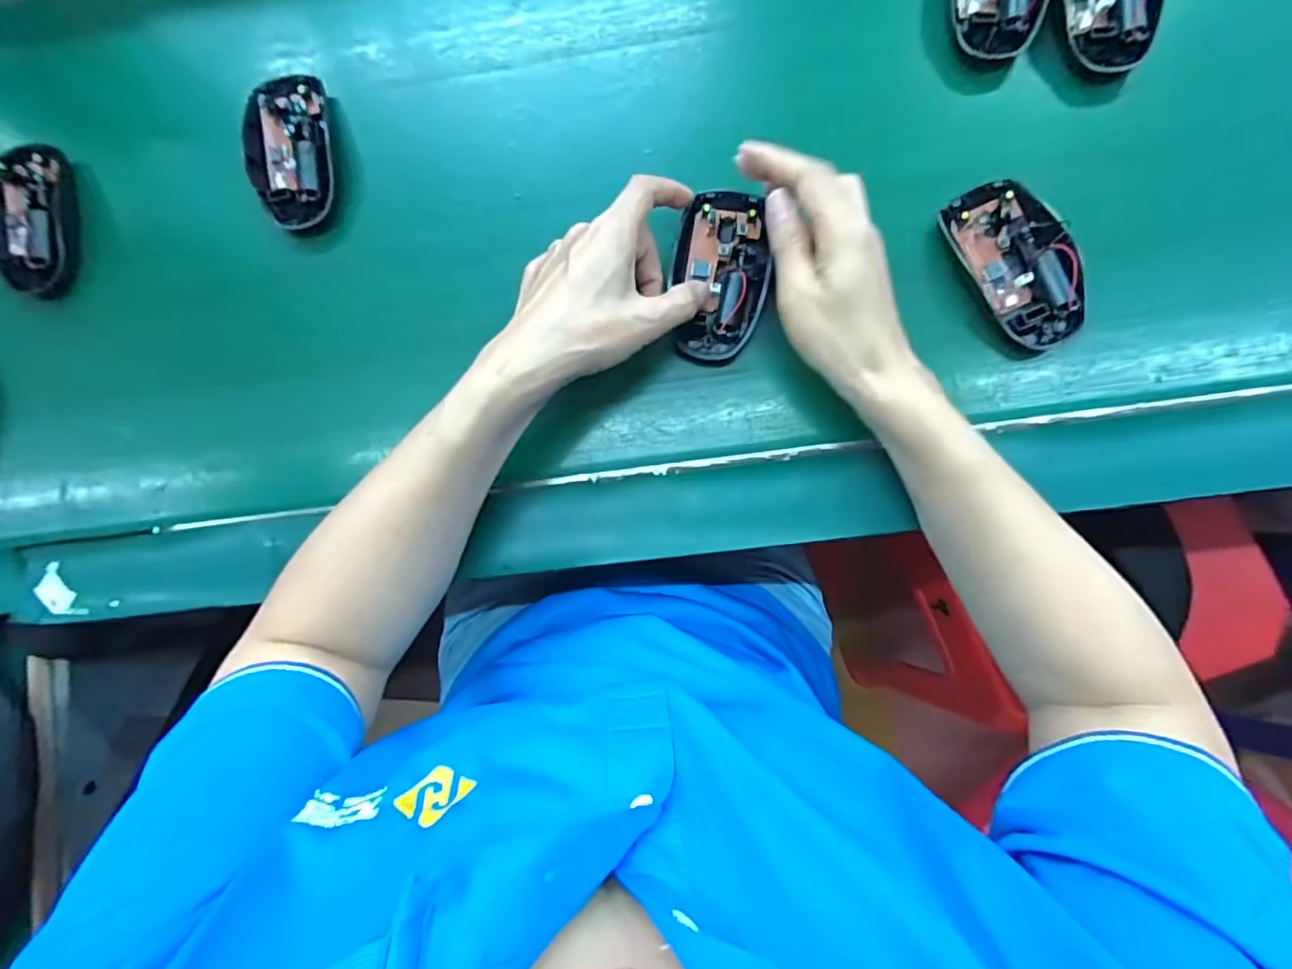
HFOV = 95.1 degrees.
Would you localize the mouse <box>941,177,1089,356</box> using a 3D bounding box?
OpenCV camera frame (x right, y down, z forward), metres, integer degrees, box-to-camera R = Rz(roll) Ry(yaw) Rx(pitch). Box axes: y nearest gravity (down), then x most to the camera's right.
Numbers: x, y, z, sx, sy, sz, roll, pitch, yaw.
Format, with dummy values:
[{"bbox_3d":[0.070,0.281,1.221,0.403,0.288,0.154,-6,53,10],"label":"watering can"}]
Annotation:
[{"bbox_3d":[0.220,-0.131,0.345,0.053,0.023,0.102,-29,85,2],"label":"mouse"}]

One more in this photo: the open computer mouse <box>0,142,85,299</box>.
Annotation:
[{"bbox_3d":[-0.420,-0.177,0.404,0.060,0.016,0.103,-11,86,4],"label":"open computer mouse"}]

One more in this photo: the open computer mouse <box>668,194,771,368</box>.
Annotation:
[{"bbox_3d":[0.045,-0.128,0.363,0.058,0.017,0.105,10,88,5],"label":"open computer mouse"}]

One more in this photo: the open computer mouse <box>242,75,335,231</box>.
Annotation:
[{"bbox_3d":[-0.236,-0.219,0.396,0.056,0.022,0.098,-11,86,4],"label":"open computer mouse"}]

